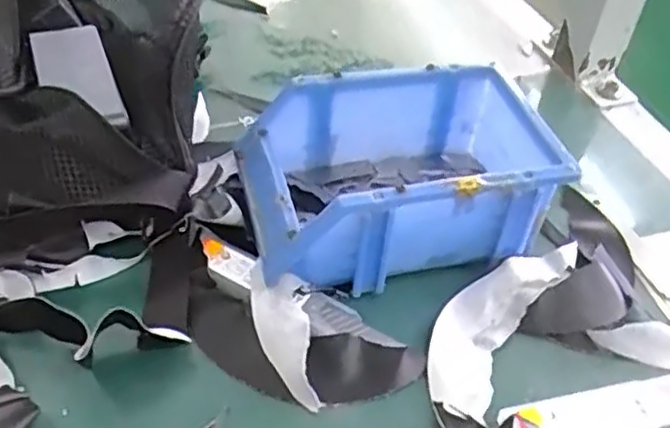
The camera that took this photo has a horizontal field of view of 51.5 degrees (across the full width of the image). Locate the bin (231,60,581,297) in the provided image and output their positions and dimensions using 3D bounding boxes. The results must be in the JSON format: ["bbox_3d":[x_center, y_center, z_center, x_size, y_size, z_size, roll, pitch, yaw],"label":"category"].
[{"bbox_3d":[0.035,-0.024,0.423,0.171,0.073,0.116,-7,46,-13],"label":"bin"}]

